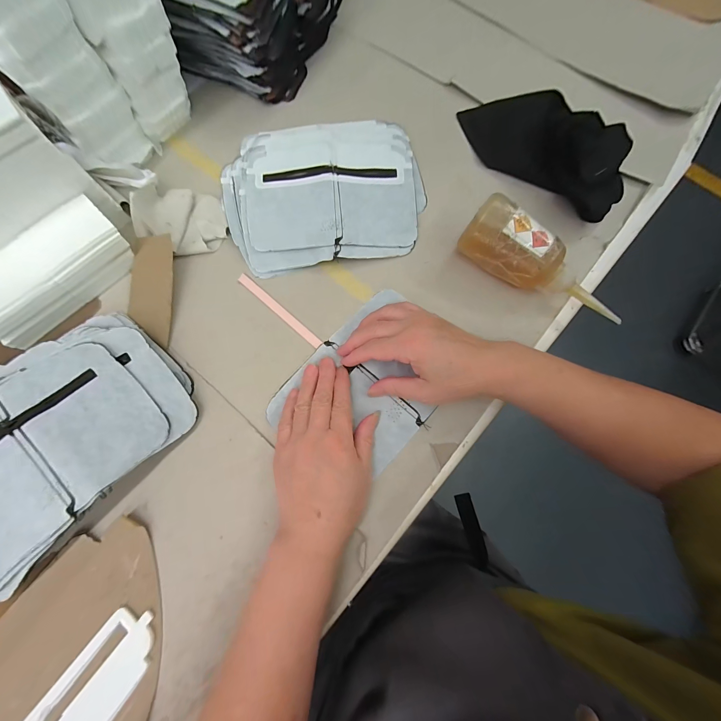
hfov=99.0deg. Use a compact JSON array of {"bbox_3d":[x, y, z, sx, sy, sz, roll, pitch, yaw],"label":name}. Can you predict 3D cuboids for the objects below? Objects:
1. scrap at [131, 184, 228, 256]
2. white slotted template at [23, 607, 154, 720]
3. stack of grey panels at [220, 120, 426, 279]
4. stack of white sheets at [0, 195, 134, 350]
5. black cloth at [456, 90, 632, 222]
[{"bbox_3d":[-0.200,-0.164,0.345,0.094,0.026,0.081,26,77,6],"label":"scrap"},{"bbox_3d":[-0.234,0.287,0.238,0.055,0.008,0.181,35,78,8],"label":"white slotted template"},{"bbox_3d":[-0.043,-0.199,0.362,0.227,0.021,0.184,-10,76,-3],"label":"stack of grey panels"},{"bbox_3d":[-0.317,-0.090,0.314,0.155,0.052,0.062,-44,80,-11],"label":"stack of white sheets"},{"bbox_3d":[0.219,-0.259,0.363,0.093,0.053,0.214,-44,80,-11],"label":"black cloth"}]

